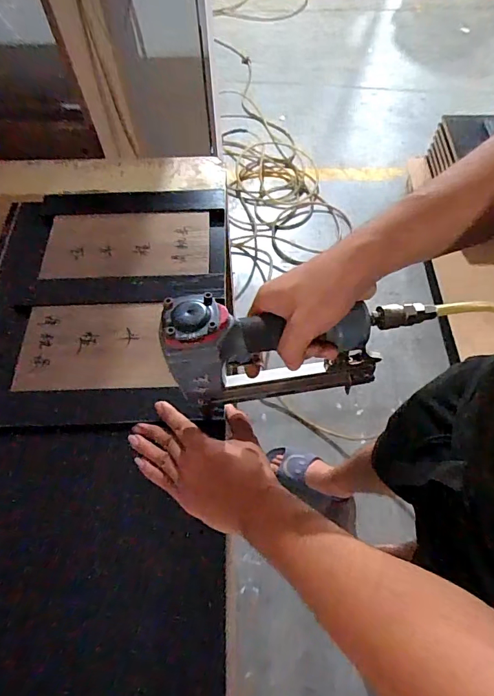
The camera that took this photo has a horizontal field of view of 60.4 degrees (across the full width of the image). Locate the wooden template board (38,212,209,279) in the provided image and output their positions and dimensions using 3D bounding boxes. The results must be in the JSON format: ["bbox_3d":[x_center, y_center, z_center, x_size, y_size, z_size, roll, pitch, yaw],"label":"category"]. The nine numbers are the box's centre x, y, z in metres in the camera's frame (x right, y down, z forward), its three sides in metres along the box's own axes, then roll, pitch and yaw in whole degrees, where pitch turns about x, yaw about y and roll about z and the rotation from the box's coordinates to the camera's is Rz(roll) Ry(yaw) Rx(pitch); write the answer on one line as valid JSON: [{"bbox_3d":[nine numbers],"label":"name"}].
[{"bbox_3d":[-0.182,-0.163,0.653,0.244,0.005,0.128,-3,61,0],"label":"wooden template board"}]

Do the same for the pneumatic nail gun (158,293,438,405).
[{"bbox_3d":[0.053,0.006,0.439,0.258,0.142,0.058,-4,61,-5],"label":"pneumatic nail gun"}]

